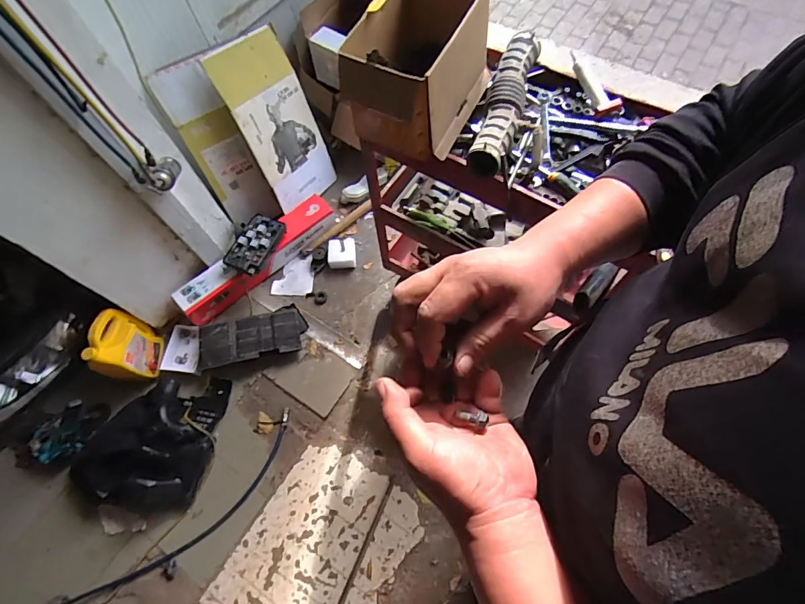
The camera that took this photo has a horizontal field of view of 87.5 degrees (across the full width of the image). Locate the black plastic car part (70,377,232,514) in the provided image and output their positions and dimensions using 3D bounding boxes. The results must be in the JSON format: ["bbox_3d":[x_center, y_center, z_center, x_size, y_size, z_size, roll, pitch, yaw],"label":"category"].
[{"bbox_3d":[-0.812,0.439,1.383,0.349,0.216,0.432,6,64,5],"label":"black plastic car part"}]

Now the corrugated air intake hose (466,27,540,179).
[{"bbox_3d":[0.224,-0.431,0.917,0.083,0.086,0.359,15,67,11],"label":"corrugated air intake hose"}]

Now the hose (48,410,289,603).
[{"bbox_3d":[-1.104,0.874,1.284,1.712,0.034,0.264,-27,66,-10],"label":"hose"}]

